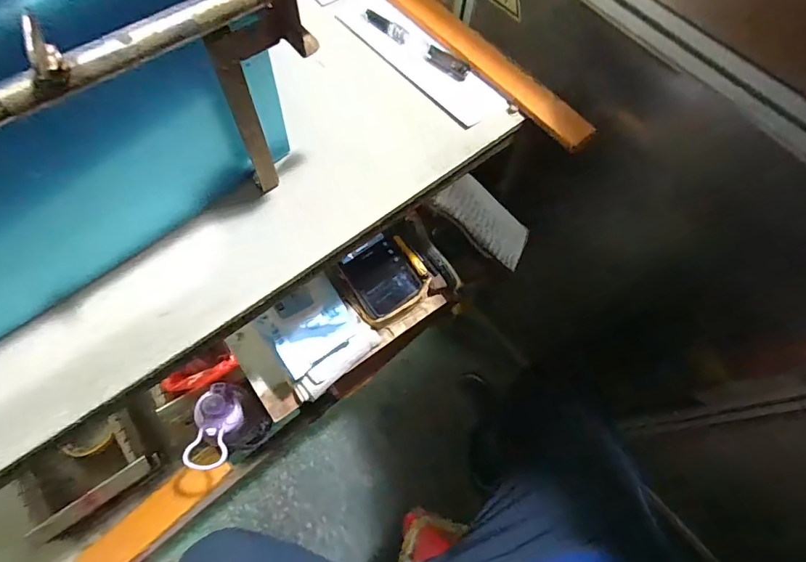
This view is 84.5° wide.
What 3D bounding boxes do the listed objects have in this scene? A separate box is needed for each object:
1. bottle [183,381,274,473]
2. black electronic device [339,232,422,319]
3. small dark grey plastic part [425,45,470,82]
[{"bbox_3d":[-0.266,0.233,0.698,0.065,0.186,0.115,-4,67,-4],"label":"bottle"},{"bbox_3d":[-0.028,-0.008,0.582,0.081,0.025,0.090,-35,86,-17],"label":"black electronic device"},{"bbox_3d":[0.043,-0.220,0.448,0.049,0.011,0.015,39,70,13],"label":"small dark grey plastic part"}]

